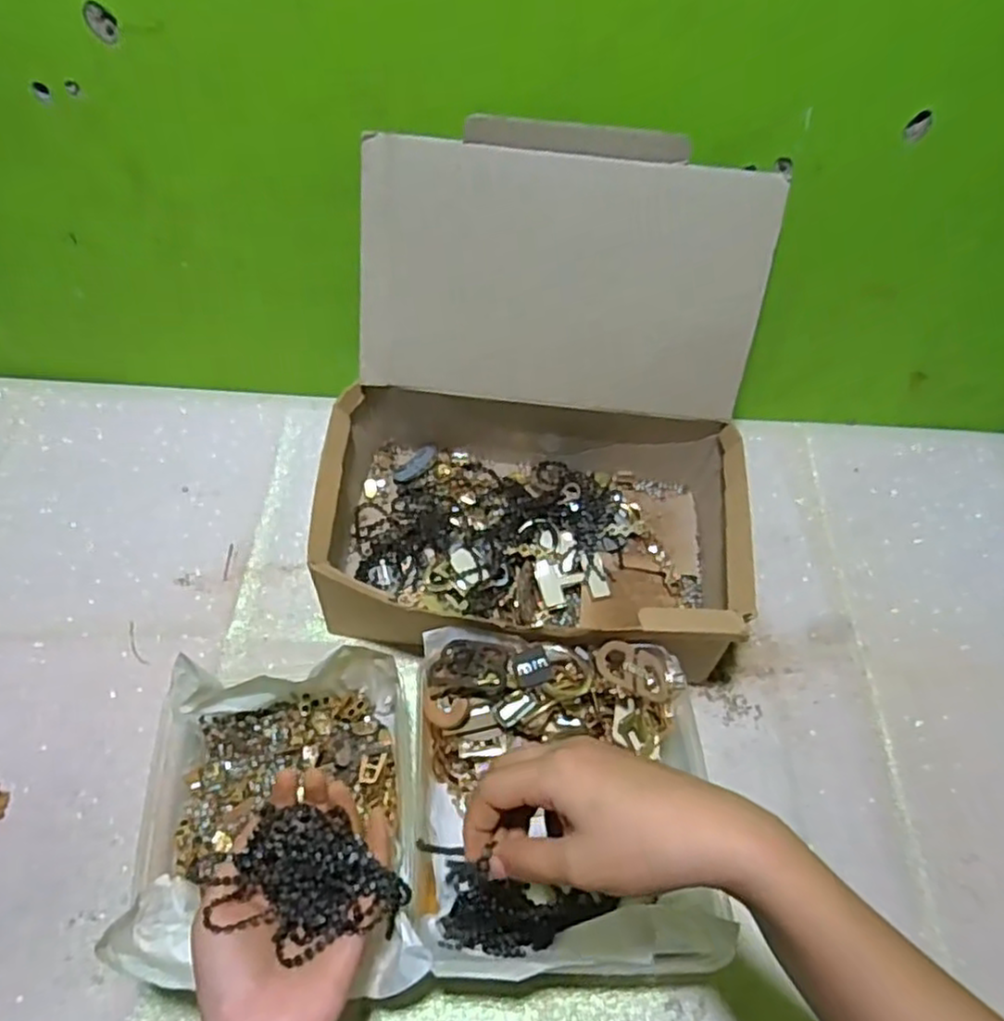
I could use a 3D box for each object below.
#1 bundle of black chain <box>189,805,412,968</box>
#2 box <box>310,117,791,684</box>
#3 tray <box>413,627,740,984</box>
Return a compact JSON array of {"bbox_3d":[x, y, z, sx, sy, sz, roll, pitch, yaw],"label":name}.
[{"bbox_3d":[-0.101,0.191,0.364,0.092,0.023,0.062,34,61,18],"label":"bundle of black chain"},{"bbox_3d":[0.031,-0.065,0.545,0.330,0.283,0.298,2,56,-2],"label":"box"},{"bbox_3d":[0.038,0.193,0.479,0.194,0.087,0.200,2,56,-2],"label":"tray"}]

